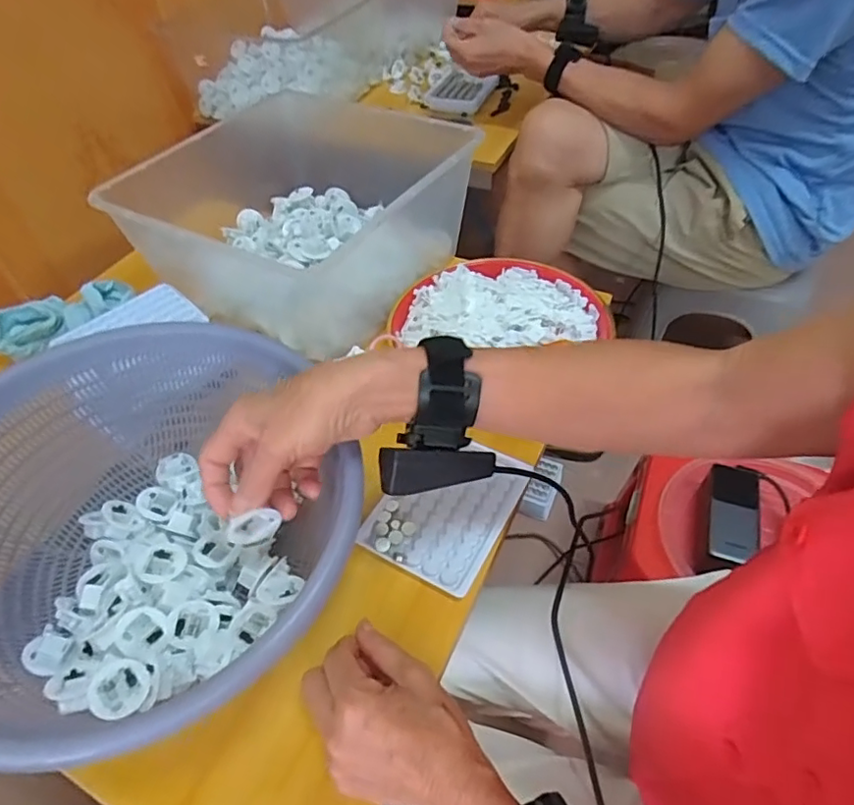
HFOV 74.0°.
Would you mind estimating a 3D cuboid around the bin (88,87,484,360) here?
[{"bbox_3d":[-0.124,-0.215,0.640,0.294,0.133,0.328,18,53,19],"label":"bin"}]

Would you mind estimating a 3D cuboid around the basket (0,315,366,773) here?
[{"bbox_3d":[-0.186,0.083,0.388,0.273,0.113,0.280,-2,49,2],"label":"basket"}]

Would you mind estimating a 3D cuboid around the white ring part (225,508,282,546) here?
[{"bbox_3d":[-0.106,0.075,0.347,0.033,0.031,0.006,-20,51,-13],"label":"white ring part"}]

